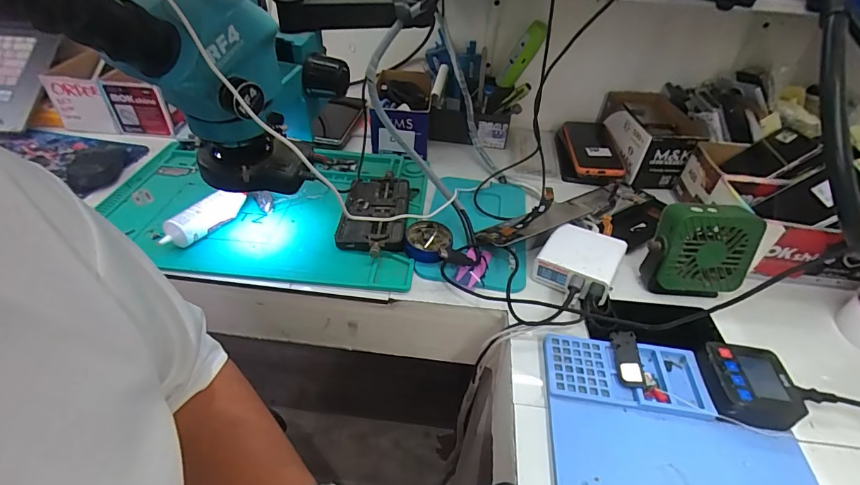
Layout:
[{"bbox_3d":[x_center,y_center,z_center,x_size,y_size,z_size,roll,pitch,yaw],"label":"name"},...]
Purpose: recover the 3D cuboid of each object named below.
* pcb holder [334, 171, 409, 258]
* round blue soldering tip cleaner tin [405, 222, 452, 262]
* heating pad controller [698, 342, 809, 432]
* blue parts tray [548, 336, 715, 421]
[{"bbox_3d":[-0.074,-0.046,0.558,0.085,0.019,0.160,1,43,-1],"label":"pcb holder"},{"bbox_3d":[-0.001,-0.003,0.524,0.059,0.015,0.058,1,43,-1],"label":"round blue soldering tip cleaner tin"},{"bbox_3d":[0.299,0.134,0.390,0.074,0.025,0.070,7,43,7],"label":"heating pad controller"},{"bbox_3d":[0.191,0.128,0.406,0.152,0.006,0.069,6,43,5],"label":"blue parts tray"}]

